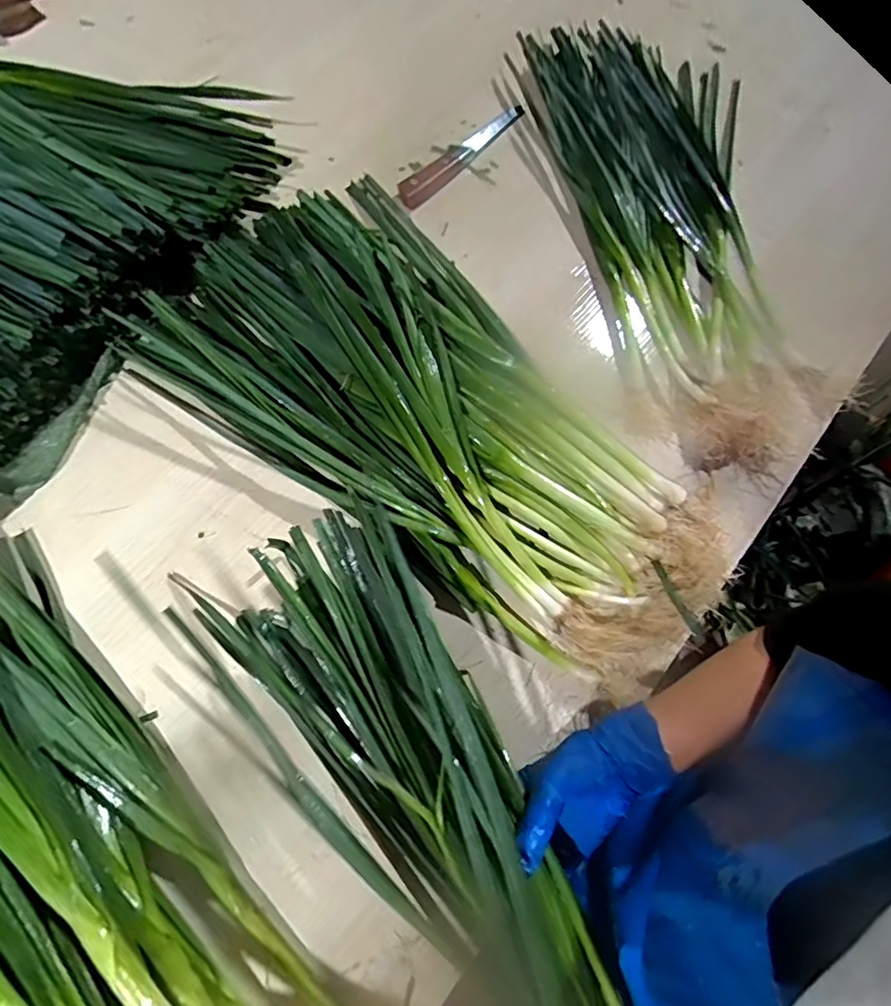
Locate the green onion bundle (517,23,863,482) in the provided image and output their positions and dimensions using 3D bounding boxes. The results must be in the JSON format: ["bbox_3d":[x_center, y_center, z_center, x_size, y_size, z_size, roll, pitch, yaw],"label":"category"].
[{"bbox_3d":[0.295,-0.358,0.705,0.279,0.054,0.668,-7,70,-6],"label":"green onion bundle"}]

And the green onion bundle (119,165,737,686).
[{"bbox_3d":[0.010,-0.116,0.580,0.613,0.045,0.343,34,71,8],"label":"green onion bundle"}]

